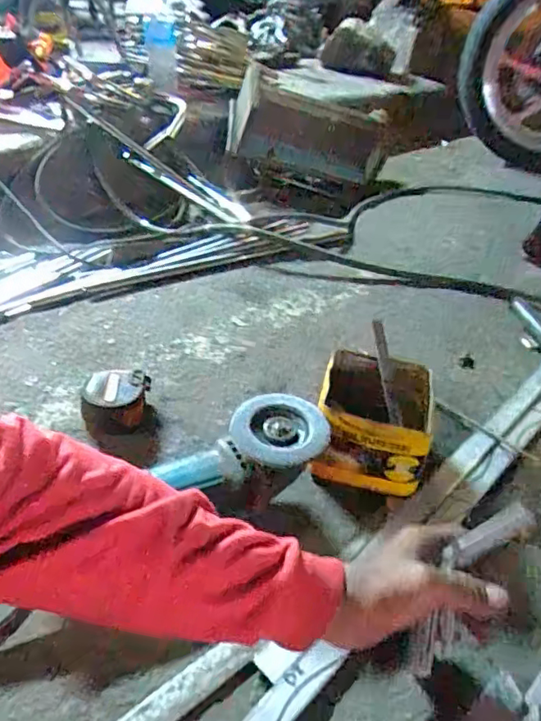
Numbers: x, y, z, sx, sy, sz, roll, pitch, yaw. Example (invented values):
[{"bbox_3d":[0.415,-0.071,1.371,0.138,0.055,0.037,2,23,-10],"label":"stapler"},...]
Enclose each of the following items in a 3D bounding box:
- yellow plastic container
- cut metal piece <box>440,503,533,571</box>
[{"bbox_3d":[0.110,0.063,0.605,0.123,0.087,0.127,13,36,12],"label":"yellow plastic container"},{"bbox_3d":[0.157,0.130,0.408,0.075,0.029,0.012,-23,43,-13],"label":"cut metal piece"}]

